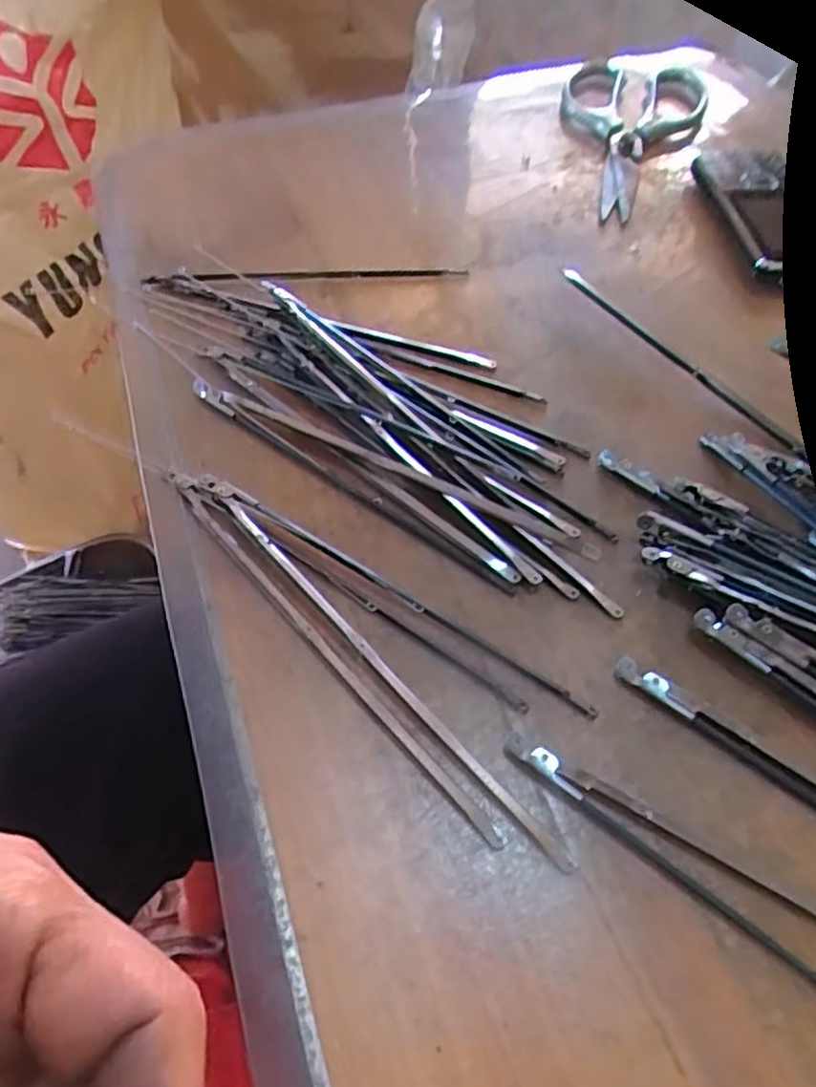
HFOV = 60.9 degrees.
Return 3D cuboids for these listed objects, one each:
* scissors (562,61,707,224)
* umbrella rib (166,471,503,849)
[{"bbox_3d":[0.138,-0.273,0.451,0.093,0.016,0.204,18,56,14],"label":"scissors"},{"bbox_3d":[-0.033,0.030,0.242,0.006,0.007,0.182,-35,61,-23],"label":"umbrella rib"}]

